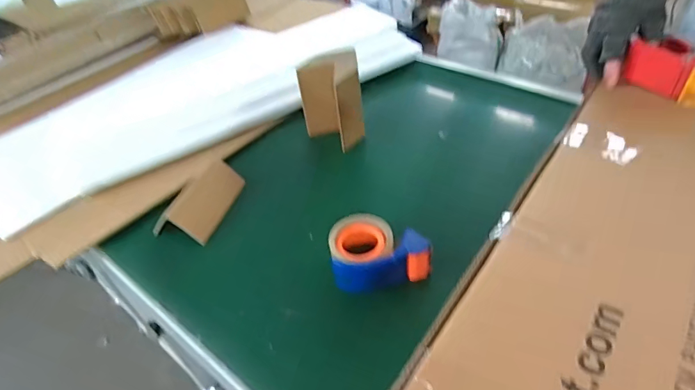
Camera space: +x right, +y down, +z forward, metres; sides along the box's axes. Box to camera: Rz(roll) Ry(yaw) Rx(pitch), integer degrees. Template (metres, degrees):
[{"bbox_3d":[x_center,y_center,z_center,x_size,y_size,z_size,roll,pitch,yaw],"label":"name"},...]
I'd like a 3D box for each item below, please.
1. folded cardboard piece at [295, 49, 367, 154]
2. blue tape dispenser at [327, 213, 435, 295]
[{"bbox_3d":[-0.027,-0.172,0.827,0.115,0.152,0.084,-11,46,-3],"label":"folded cardboard piece"},{"bbox_3d":[0.043,0.078,0.654,0.140,0.061,0.100,-11,46,-3],"label":"blue tape dispenser"}]

